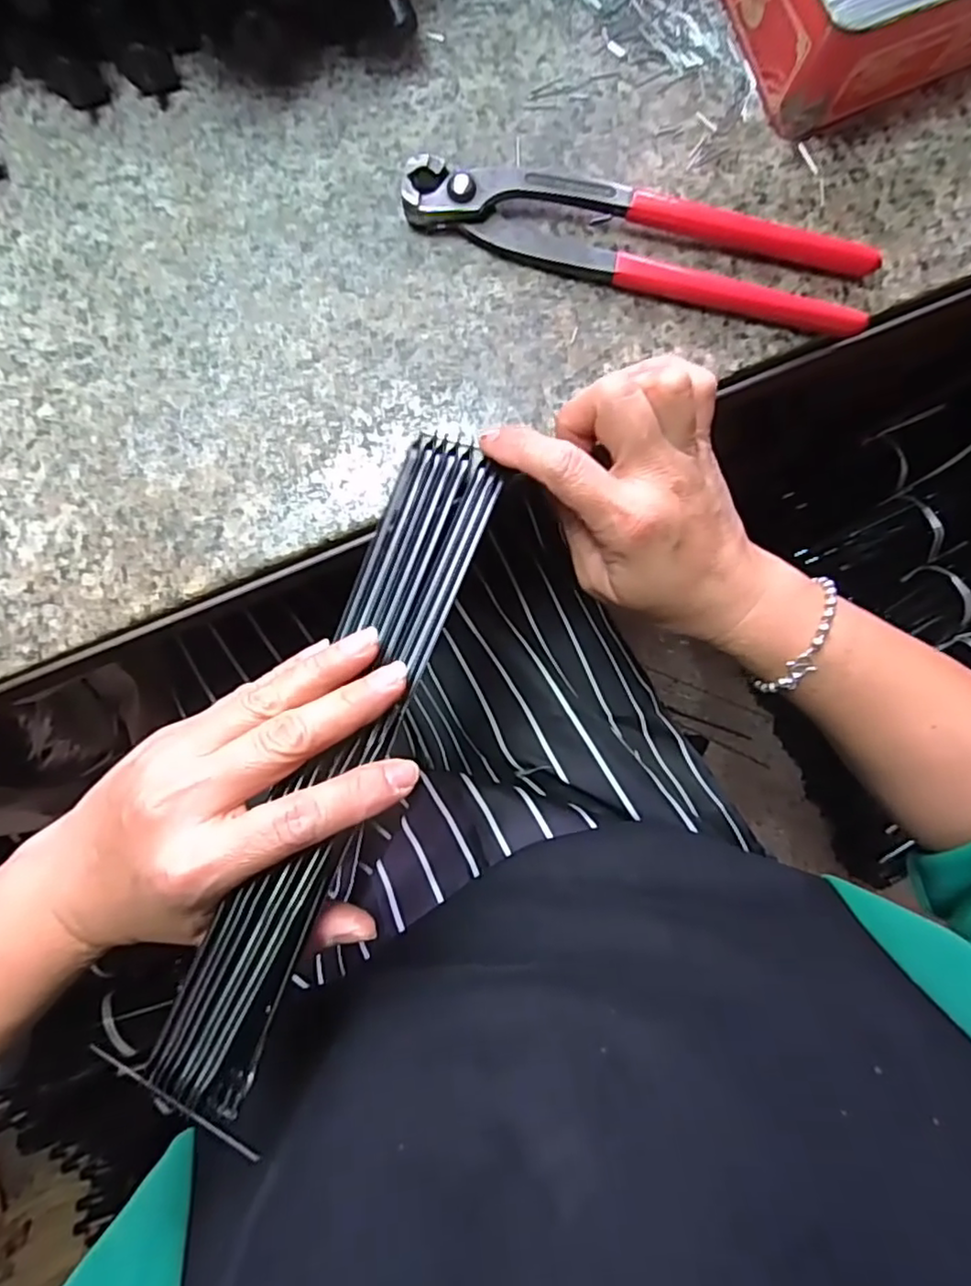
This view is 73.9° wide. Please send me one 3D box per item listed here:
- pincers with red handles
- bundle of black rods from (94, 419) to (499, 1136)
[{"bbox_3d":[0.064,-0.172,0.271,0.194,0.016,0.043,13,90,-1],"label":"pincers with red handles"},{"bbox_3d":[-0.050,0.031,0.236,0.039,0.014,0.251,20,70,-2],"label":"bundle of black rods"}]

